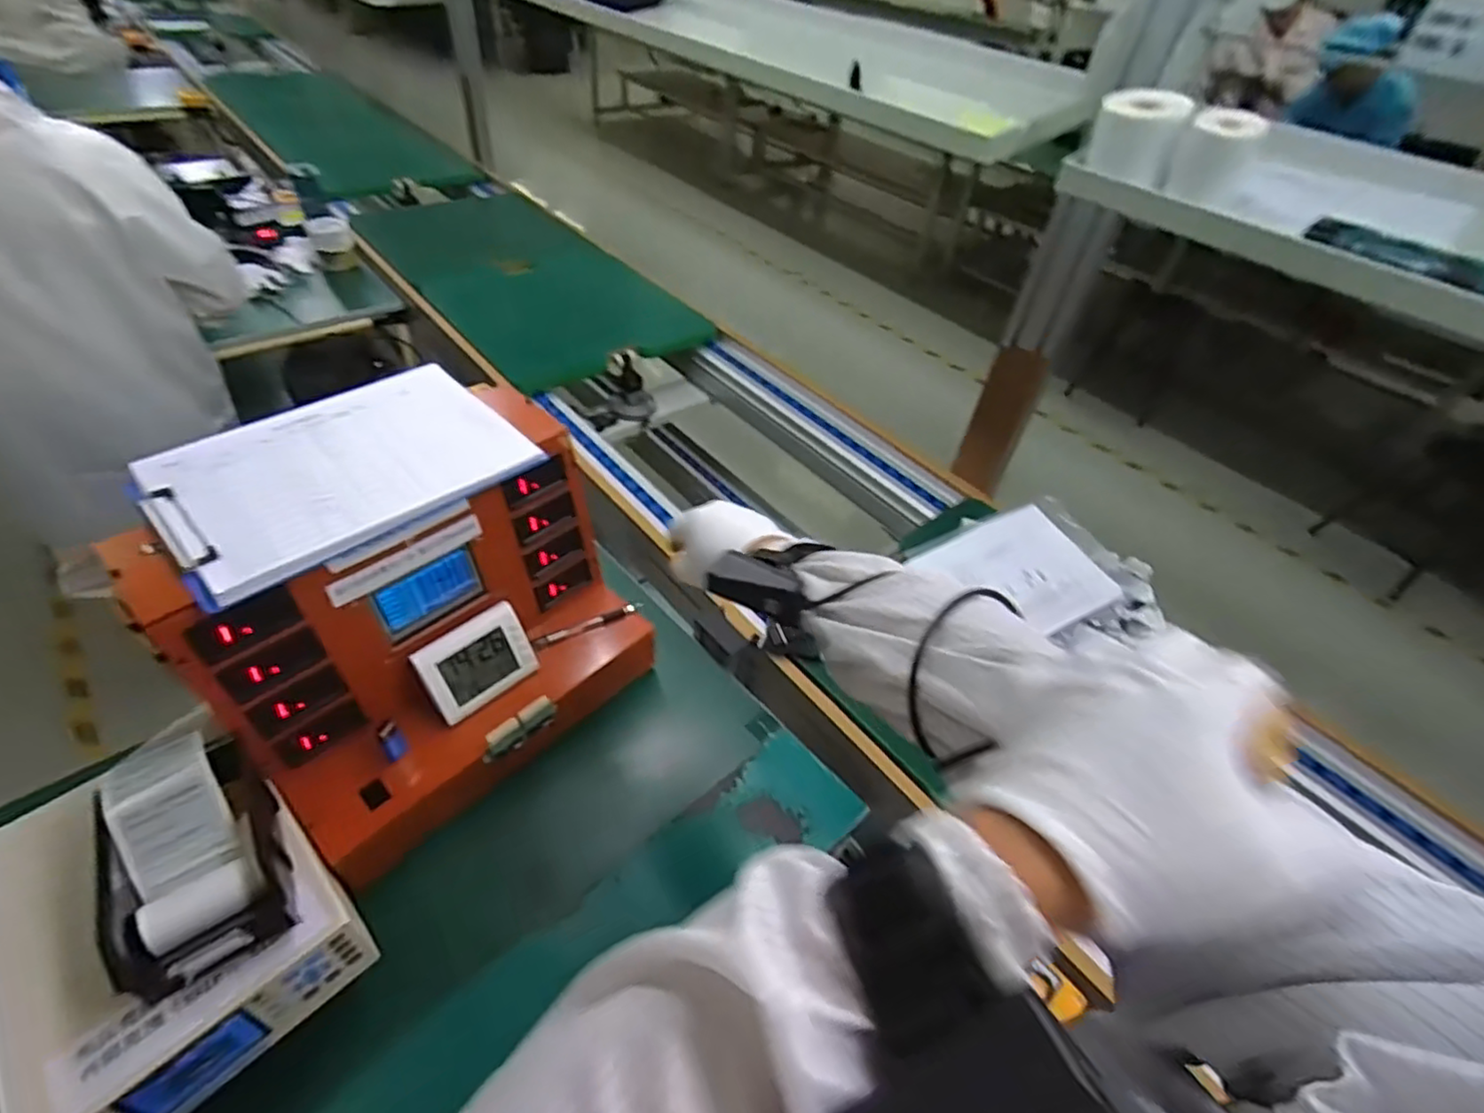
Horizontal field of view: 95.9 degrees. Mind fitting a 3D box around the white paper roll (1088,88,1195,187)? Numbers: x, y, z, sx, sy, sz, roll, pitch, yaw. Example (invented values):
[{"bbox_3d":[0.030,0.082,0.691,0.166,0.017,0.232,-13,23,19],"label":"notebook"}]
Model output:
[{"bbox_3d":[0.381,-0.406,0.648,0.079,0.066,0.067,22,47,14],"label":"white paper roll"}]

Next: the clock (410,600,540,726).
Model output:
[{"bbox_3d":[-0.283,0.114,0.720,0.112,0.092,0.016,-35,28,-33],"label":"clock"}]

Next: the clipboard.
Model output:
[{"bbox_3d":[-0.390,-0.091,0.652,0.217,0.016,0.303,36,52,25],"label":"clipboard"}]

